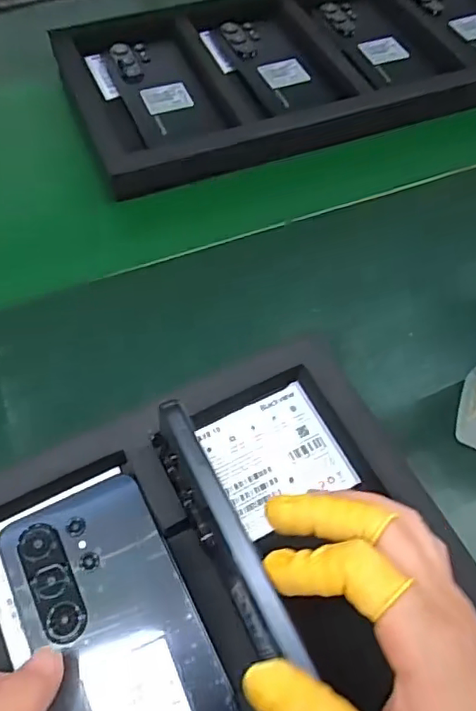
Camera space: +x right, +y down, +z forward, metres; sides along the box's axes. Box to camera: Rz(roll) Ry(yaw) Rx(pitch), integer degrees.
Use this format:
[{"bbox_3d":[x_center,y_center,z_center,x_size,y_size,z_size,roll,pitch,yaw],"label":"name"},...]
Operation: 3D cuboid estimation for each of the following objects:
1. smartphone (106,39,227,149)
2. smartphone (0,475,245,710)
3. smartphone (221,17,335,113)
[{"bbox_3d":[-0.070,-0.245,0.515,0.072,0.016,0.160,-18,61,-12],"label":"smartphone"},{"bbox_3d":[-0.052,0.143,0.264,0.075,0.007,0.167,-24,64,-16],"label":"smartphone"},{"bbox_3d":[0.038,-0.285,0.540,0.069,0.011,0.161,-15,60,-11],"label":"smartphone"}]

